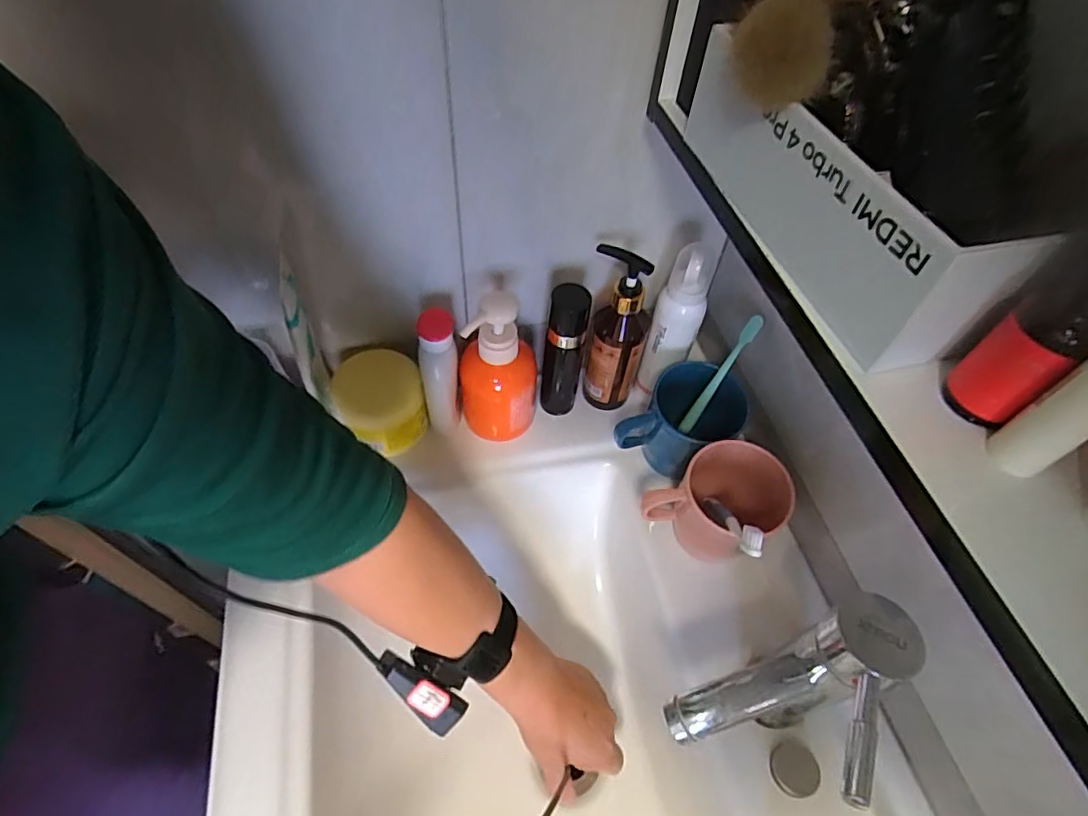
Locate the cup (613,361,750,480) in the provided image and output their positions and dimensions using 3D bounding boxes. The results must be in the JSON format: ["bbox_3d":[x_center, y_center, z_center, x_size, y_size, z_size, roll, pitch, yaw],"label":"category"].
[{"bbox_3d":[0.127,0.016,0.532,0.101,0.095,0.083,21,56,11],"label":"cup"}]

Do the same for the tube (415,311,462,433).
[{"bbox_3d":[-0.094,-0.029,0.519,0.032,0.128,0.037,-8,55,-9],"label":"tube"}]

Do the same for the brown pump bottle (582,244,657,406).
[{"bbox_3d":[0.067,-0.068,0.539,0.057,0.174,0.045,18,55,9],"label":"brown pump bottle"}]

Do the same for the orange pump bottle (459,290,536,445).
[{"bbox_3d":[-0.042,-0.035,0.526,0.070,0.152,0.059,3,54,-2],"label":"orange pump bottle"}]

